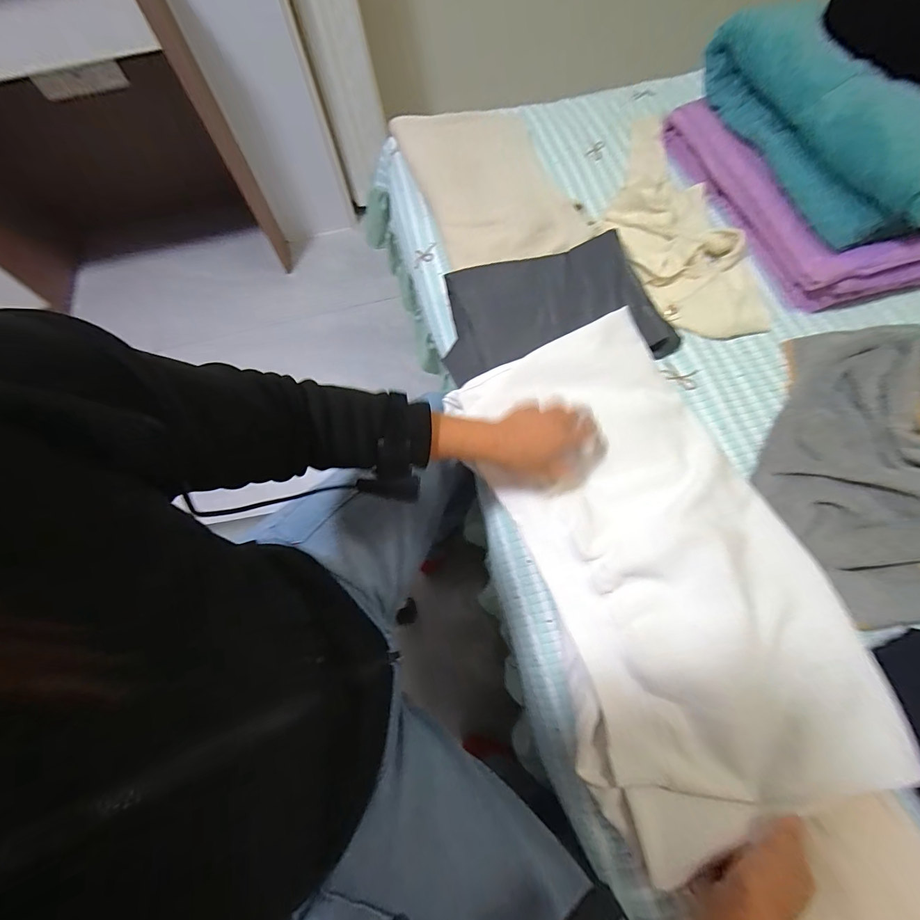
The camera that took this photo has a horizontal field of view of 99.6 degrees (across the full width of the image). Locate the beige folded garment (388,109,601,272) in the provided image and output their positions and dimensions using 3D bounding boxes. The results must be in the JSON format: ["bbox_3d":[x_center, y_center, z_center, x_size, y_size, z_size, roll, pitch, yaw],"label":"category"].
[{"bbox_3d":[0.050,-0.555,0.756,0.270,0.034,0.457,-18,68,-4],"label":"beige folded garment"}]

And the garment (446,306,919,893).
[{"bbox_3d":[0.231,0.087,0.493,0.337,0.055,0.619,-18,68,-4],"label":"garment"}]

